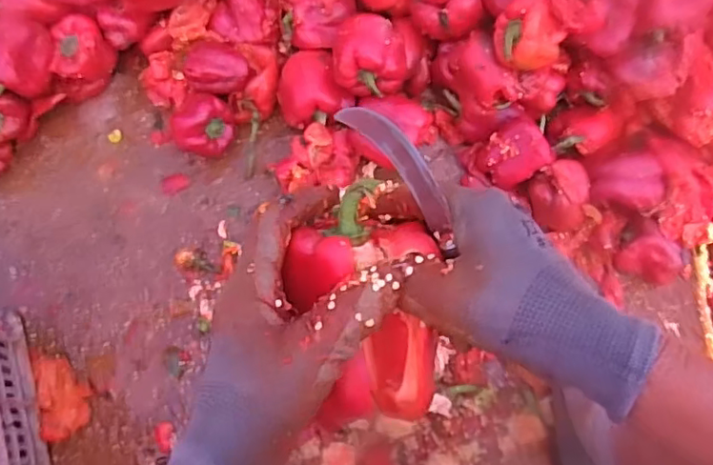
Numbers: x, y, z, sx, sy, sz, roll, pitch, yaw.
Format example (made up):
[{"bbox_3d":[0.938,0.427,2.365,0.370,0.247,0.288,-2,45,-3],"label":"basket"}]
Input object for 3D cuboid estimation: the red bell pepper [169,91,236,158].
[{"bbox_3d":[-0.201,-0.143,0.791,0.072,0.091,0.072,0,72,-1],"label":"red bell pepper"}]

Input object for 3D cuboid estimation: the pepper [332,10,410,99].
[{"bbox_3d":[0.017,-0.221,0.742,0.097,0.073,0.074,6,72,1],"label":"pepper"}]

